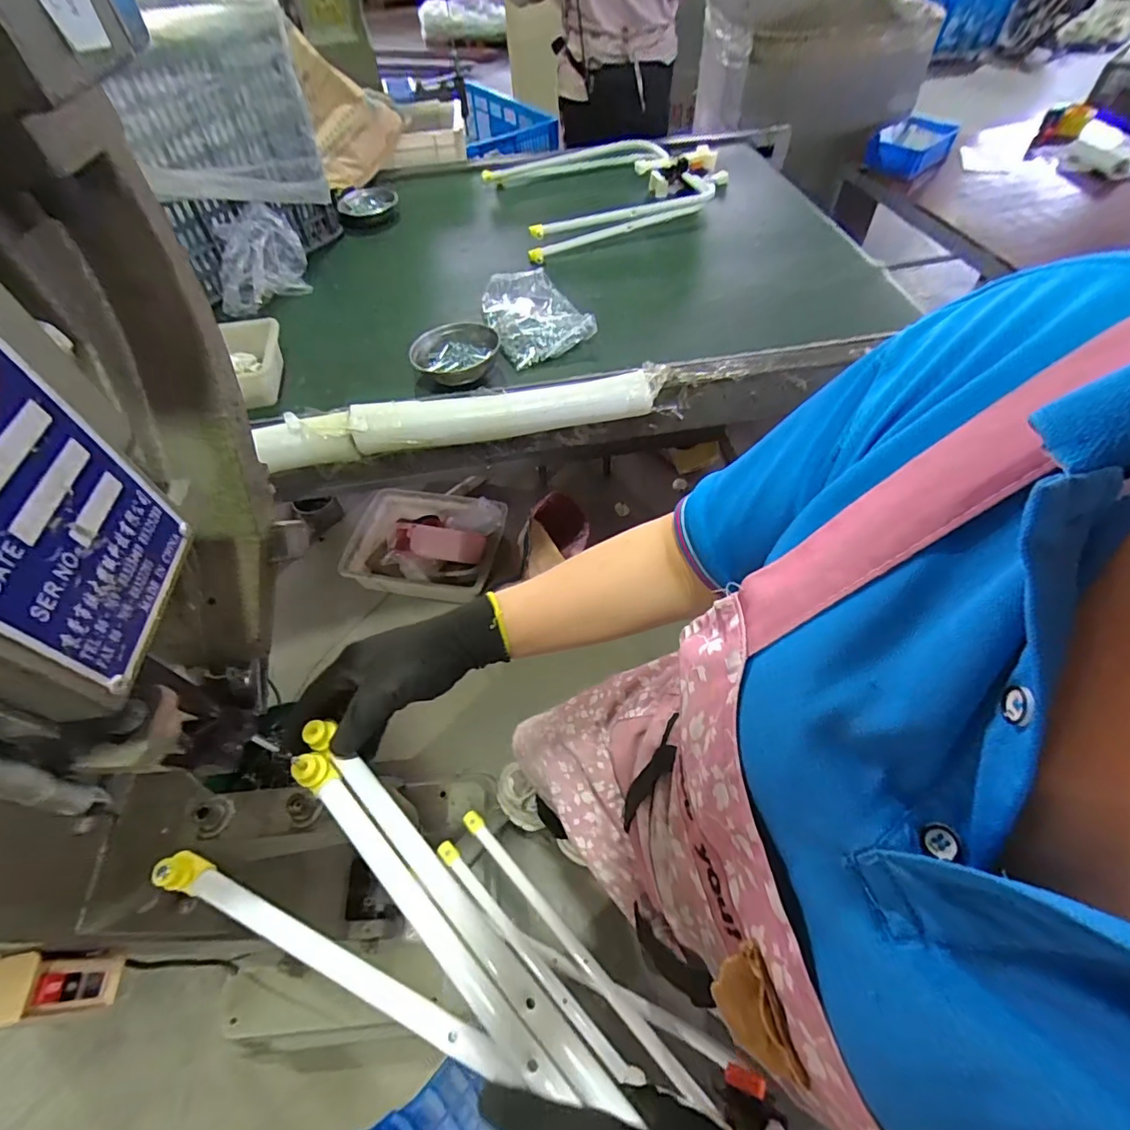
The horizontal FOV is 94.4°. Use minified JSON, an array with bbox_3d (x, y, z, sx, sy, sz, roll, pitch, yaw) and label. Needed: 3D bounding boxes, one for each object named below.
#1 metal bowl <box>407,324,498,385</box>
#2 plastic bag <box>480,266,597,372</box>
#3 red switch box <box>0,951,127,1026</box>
[{"bbox_3d":[-0.186,-0.367,0.911,0.153,0.045,0.153,-2,55,2],"label":"metal bowl"},{"bbox_3d":[-0.069,-0.484,1.005,0.190,0.043,0.267,-27,57,-15],"label":"plastic bag"},{"bbox_3d":[-0.458,0.375,0.466,0.052,0.109,0.047,-8,55,-2],"label":"red switch box"}]

